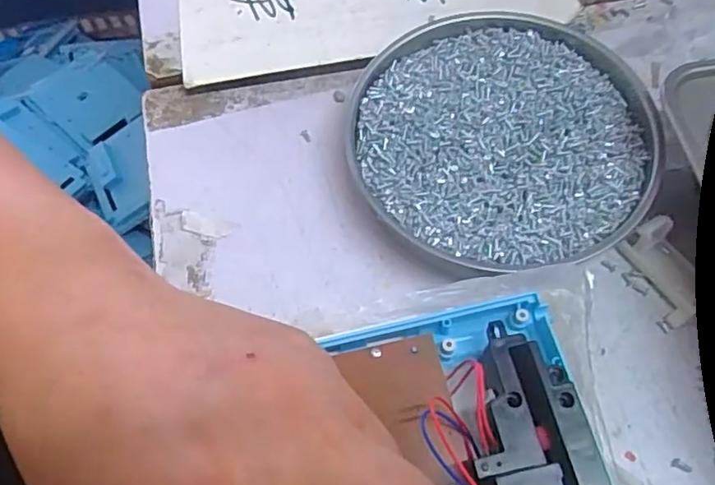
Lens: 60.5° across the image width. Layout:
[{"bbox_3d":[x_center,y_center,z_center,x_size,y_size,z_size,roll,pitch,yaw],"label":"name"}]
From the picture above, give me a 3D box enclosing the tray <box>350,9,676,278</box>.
[{"bbox_3d":[0.067,-0.049,0.285,0.132,0.024,0.133,-1,64,2],"label":"tray"}]

